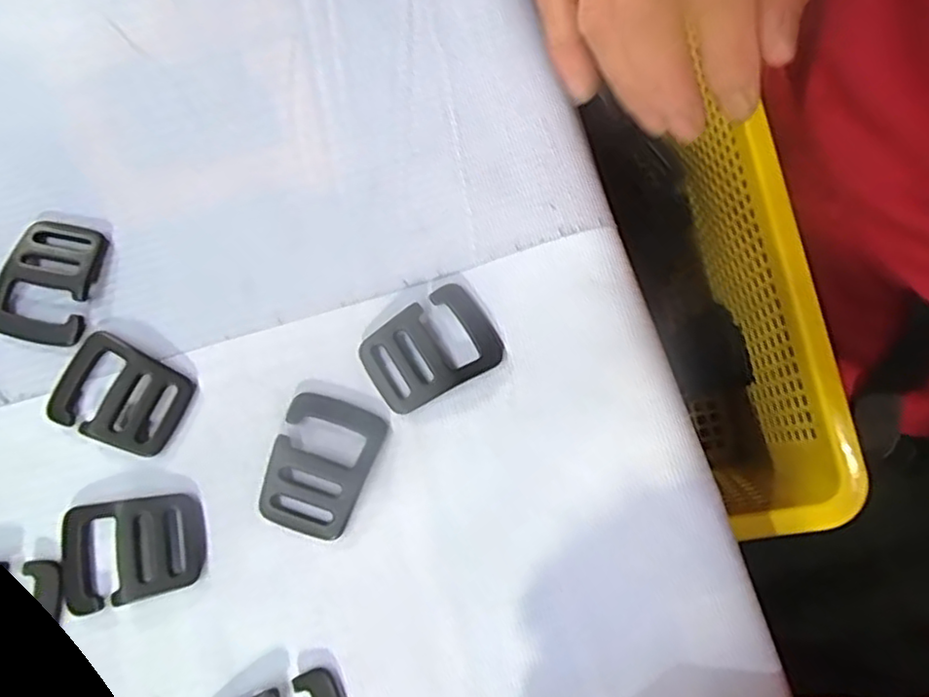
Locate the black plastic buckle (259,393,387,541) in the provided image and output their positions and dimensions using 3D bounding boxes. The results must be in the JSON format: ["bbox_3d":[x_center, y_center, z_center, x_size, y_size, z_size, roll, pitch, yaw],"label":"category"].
[{"bbox_3d":[-0.047,0.038,0.207,0.031,0.005,0.043,20,78,4],"label":"black plastic buckle"}]

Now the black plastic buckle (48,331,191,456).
[{"bbox_3d":[-0.114,0.015,0.213,0.042,0.007,0.032,26,79,6],"label":"black plastic buckle"}]

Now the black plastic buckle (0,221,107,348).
[{"bbox_3d":[-0.145,-0.023,0.221,0.031,0.006,0.043,10,77,2],"label":"black plastic buckle"}]

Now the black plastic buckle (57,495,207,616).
[{"bbox_3d":[-0.105,0.064,0.201,0.045,0.006,0.031,-7,77,-1],"label":"black plastic buckle"}]

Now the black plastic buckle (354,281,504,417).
[{"bbox_3d":[-0.012,0.000,0.217,0.044,0.005,0.032,-29,79,-6],"label":"black plastic buckle"}]

